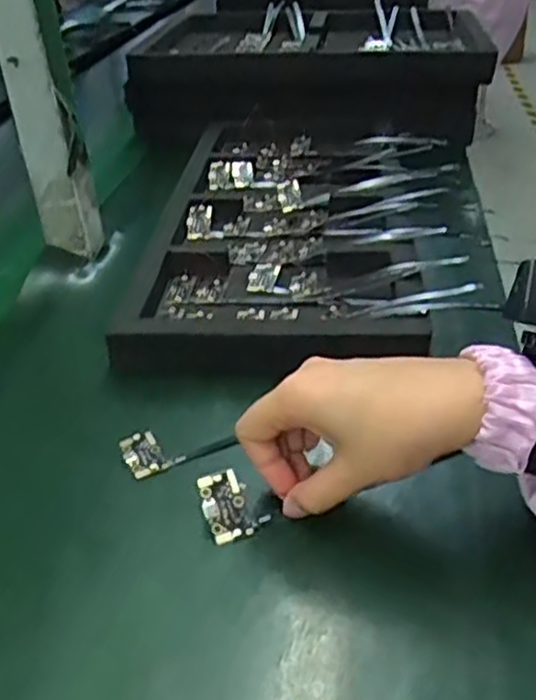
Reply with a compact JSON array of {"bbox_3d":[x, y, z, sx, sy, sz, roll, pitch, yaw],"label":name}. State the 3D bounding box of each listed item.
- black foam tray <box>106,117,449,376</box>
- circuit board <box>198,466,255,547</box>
[{"bbox_3d":[0.046,-0.129,0.660,0.275,0.033,0.478,0,33,6],"label":"black foam tray"},{"bbox_3d":[-0.023,0.083,0.381,0.022,0.004,0.036,-12,75,-8],"label":"circuit board"}]

